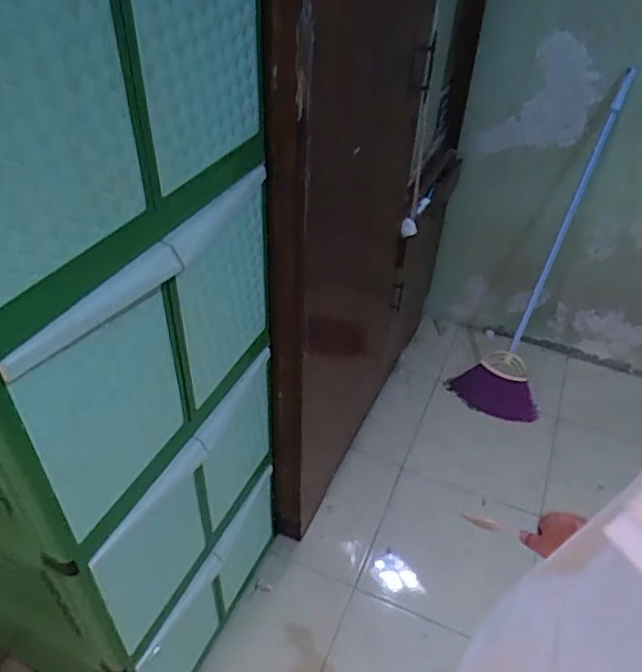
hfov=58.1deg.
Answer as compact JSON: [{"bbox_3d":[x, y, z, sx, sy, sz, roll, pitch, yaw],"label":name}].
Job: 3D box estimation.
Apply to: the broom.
[{"bbox_3d":[0.666,-0.230,1.707,0.277,1.022,0.148,23,20,22],"label":"broom"}]

